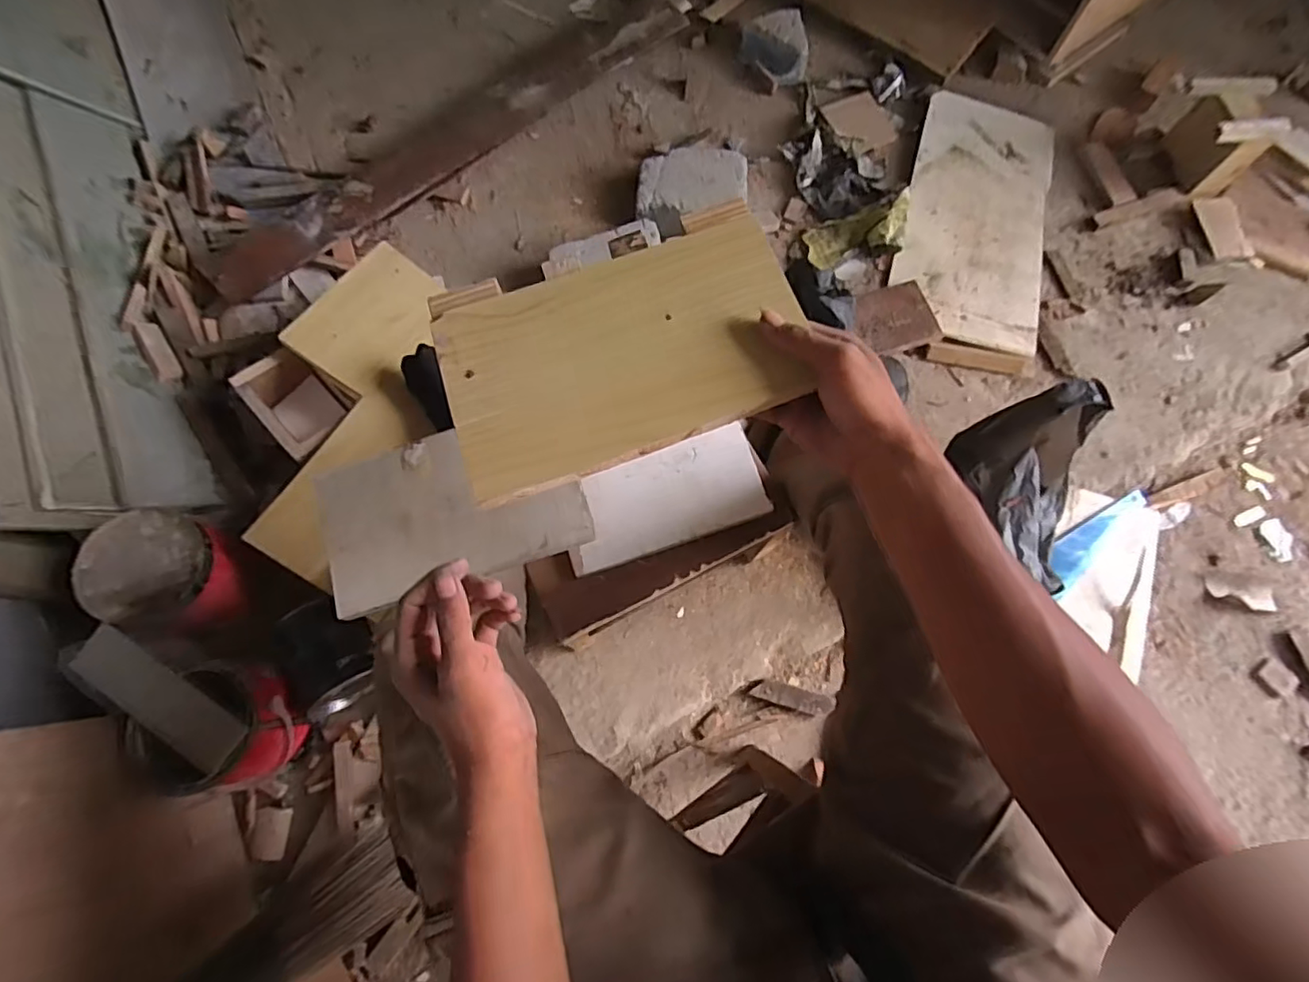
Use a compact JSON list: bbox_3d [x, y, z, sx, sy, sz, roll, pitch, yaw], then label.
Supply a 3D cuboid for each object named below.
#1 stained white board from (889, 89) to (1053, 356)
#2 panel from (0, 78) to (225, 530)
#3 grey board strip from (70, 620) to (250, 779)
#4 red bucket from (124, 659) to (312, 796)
[{"bbox_3d":[0.621,-0.531,1.151,0.264,0.024,0.545,15,76,4],"label":"stained white board"},{"bbox_3d":[-0.933,-0.337,0.965,0.025,0.242,0.880,-37,71,33],"label":"panel"},{"bbox_3d":[-0.612,0.254,0.738,0.237,0.018,0.069,31,73,9],"label":"grey board strip"},{"bbox_3d":[-0.555,0.314,0.792,0.151,0.149,0.166,33,73,10],"label":"red bucket"}]

